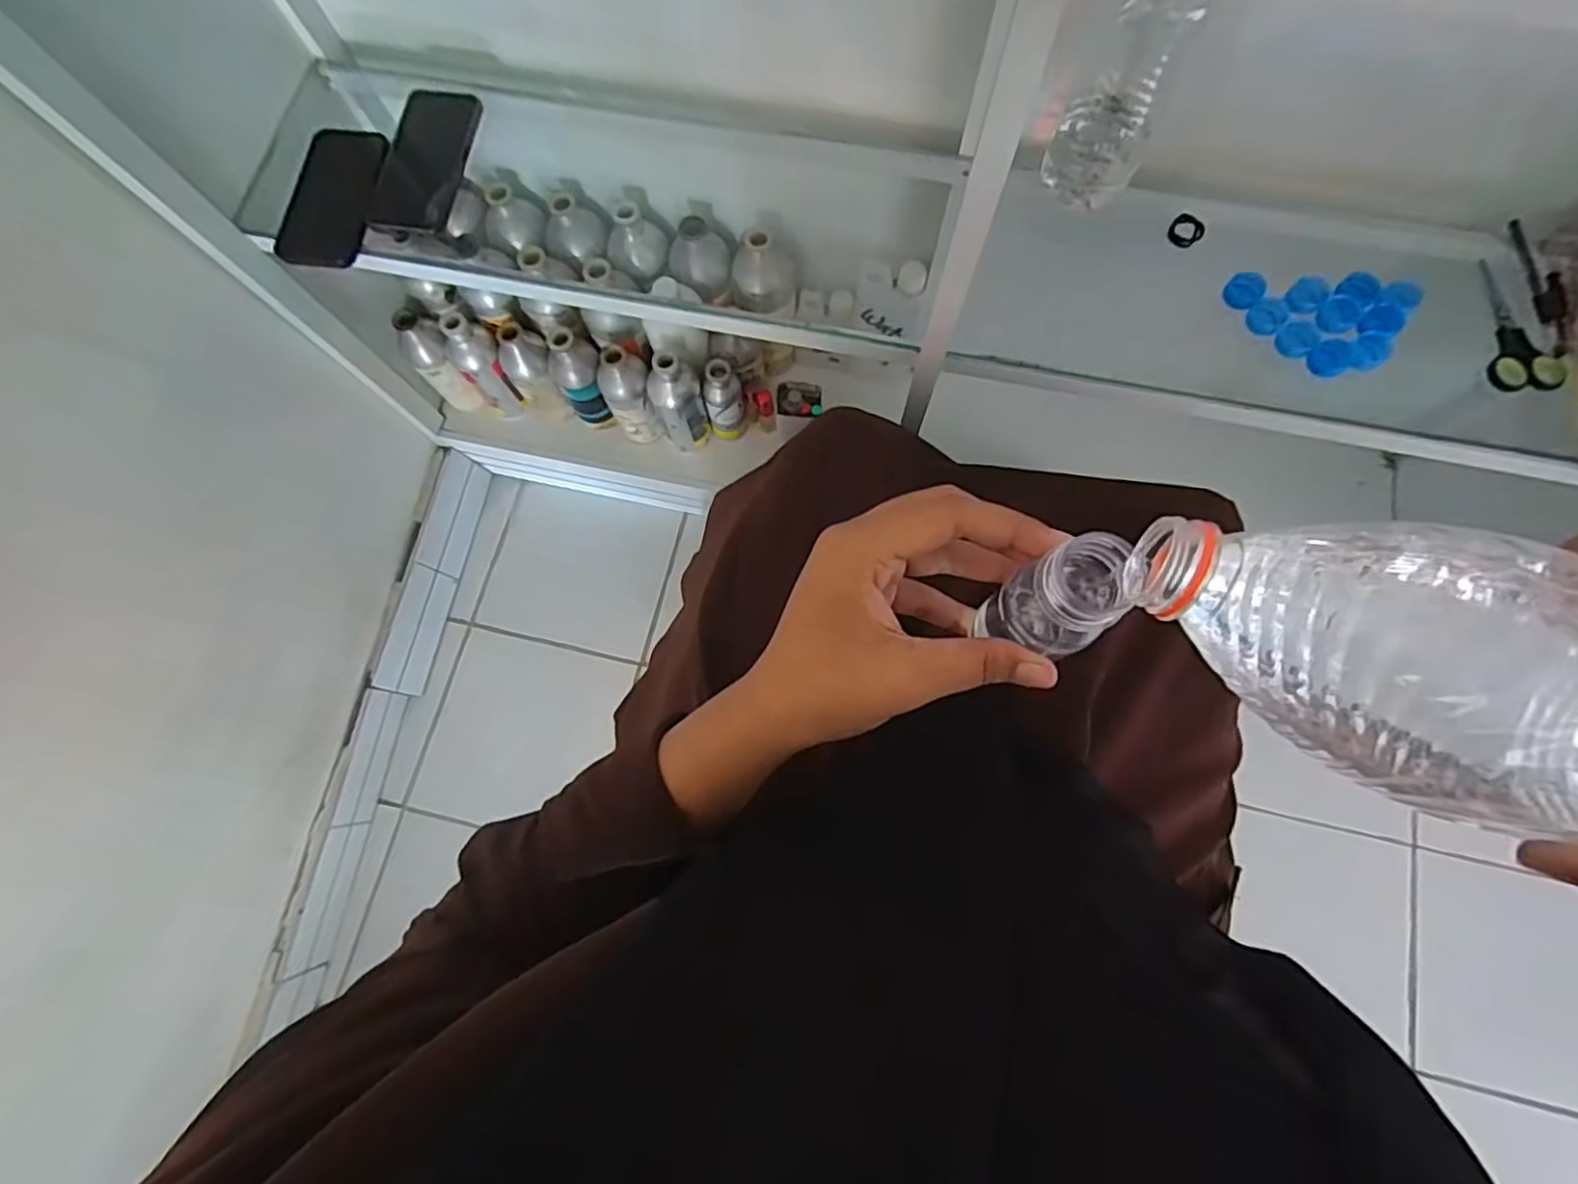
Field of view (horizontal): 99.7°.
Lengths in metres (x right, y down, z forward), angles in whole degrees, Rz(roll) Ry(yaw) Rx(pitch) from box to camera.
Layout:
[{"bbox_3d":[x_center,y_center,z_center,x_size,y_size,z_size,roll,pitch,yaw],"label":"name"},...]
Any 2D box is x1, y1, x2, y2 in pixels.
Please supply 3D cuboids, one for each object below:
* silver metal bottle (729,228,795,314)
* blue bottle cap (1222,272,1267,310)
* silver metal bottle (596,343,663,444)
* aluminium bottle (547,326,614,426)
[{"bbox_3d":[-0.034,-0.416,0.866,0.086,0.102,0.067,-8,75,-1],"label":"silver metal bottle"},{"bbox_3d":[0.418,-0.276,0.610,0.032,0.019,0.026,36,79,10],"label":"blue bottle cap"},{"bbox_3d":[-0.223,-0.273,0.942,0.065,0.163,0.060,0,75,1],"label":"silver metal bottle"},{"bbox_3d":[-0.294,-0.299,0.943,0.064,0.159,0.068,0,75,1],"label":"aluminium bottle"}]

